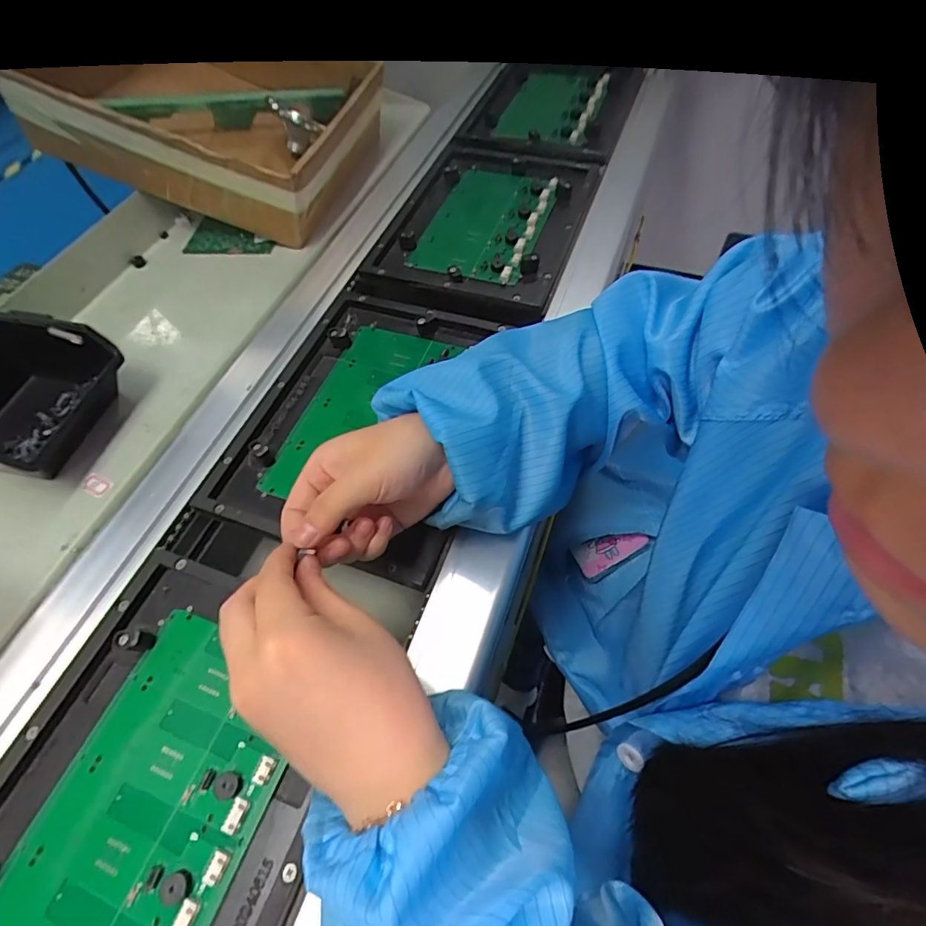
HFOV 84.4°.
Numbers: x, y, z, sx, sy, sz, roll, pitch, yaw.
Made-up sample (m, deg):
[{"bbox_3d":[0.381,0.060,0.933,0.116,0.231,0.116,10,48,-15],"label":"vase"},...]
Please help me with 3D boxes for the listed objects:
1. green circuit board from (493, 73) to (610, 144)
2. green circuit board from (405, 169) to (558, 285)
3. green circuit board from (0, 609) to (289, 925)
[{"bbox_3d":[0.118,-0.492,0.701,0.129,0.018,0.239,10,57,21],"label":"green circuit board"},{"bbox_3d":[0.024,-0.273,0.565,0.131,0.033,0.210,17,58,9],"label":"green circuit board"},{"bbox_3d":[-0.170,0.187,0.283,0.119,0.015,0.179,18,59,9],"label":"green circuit board"}]

